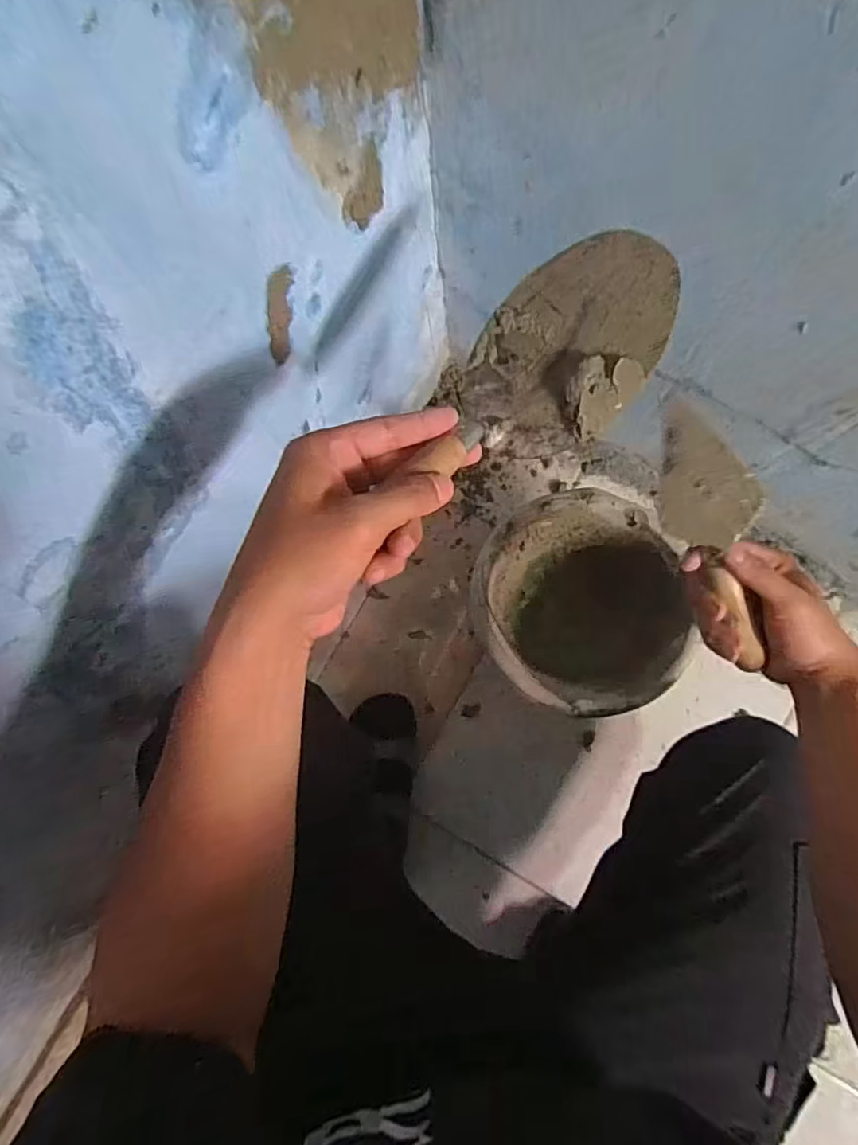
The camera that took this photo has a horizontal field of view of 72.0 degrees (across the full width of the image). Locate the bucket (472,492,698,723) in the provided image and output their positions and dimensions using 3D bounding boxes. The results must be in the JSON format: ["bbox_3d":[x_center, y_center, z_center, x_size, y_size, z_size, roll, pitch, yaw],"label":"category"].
[{"bbox_3d":[0.179,0.048,0.770,0.231,0.205,0.245,0,82,3],"label":"bucket"}]

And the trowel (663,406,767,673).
[{"bbox_3d":[0.210,-0.012,0.417,0.057,0.043,0.220,-30,117,-1],"label":"trowel"}]

